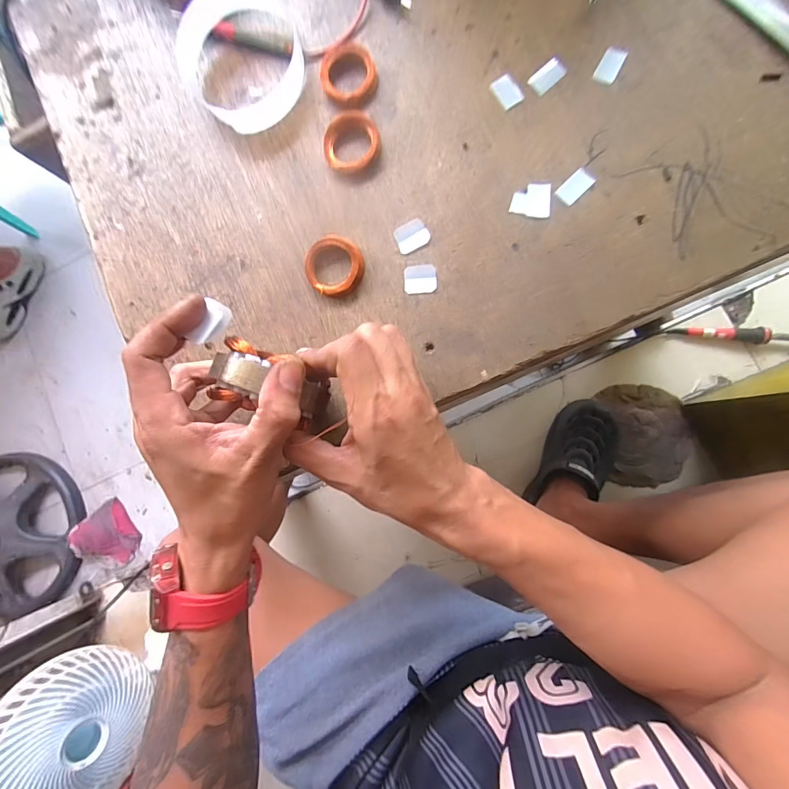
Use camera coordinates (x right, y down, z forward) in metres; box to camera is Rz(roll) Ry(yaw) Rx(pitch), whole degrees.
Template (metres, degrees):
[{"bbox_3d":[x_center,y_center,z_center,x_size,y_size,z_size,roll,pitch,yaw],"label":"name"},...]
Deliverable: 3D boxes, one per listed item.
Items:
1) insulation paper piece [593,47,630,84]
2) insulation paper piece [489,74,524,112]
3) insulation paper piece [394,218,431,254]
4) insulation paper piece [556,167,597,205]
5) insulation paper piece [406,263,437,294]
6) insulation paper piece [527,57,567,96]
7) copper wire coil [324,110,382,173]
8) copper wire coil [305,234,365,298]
[{"bbox_3d":[0.159,-0.243,0.291,0.015,0.004,0.026,29,90,9],"label":"insulation paper piece"},{"bbox_3d":[0.086,-0.233,0.302,0.017,0.004,0.025,-32,82,4],"label":"insulation paper piece"},{"bbox_3d":[0.013,-0.123,0.305,0.025,0.004,0.022,-27,83,5],"label":"insulation paper piece"},{"bbox_3d":[0.133,-0.153,0.289,0.026,0.004,0.016,-42,81,3],"label":"insulation paper piece"},{"bbox_3d":[0.020,-0.088,0.301,0.024,0.004,0.022,-2,85,8],"label":"insulation paper piece"},{"bbox_3d":[0.116,-0.241,0.298,0.026,0.004,0.017,-38,82,4],"label":"insulation paper piece"},{"bbox_3d":[-0.033,-0.197,0.310,0.044,0.016,0.040,-1,86,8],"label":"copper wire coil"},{"bbox_3d":[-0.047,-0.100,0.308,0.044,0.012,0.046,-1,86,8],"label":"copper wire coil"}]

